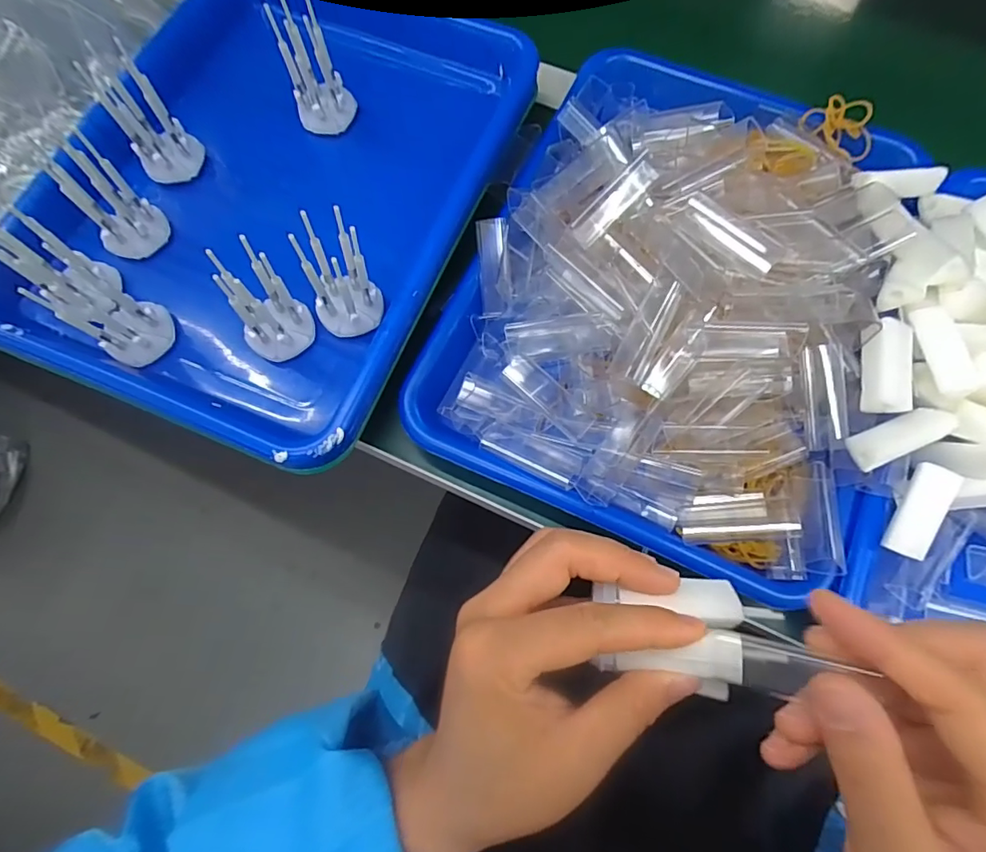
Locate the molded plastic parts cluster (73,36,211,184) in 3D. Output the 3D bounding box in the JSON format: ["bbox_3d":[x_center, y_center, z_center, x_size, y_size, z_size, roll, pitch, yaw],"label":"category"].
[{"bbox_3d":[-0.216,-0.191,0.321,0.038,0.064,0.046,-38,75,-12],"label":"molded plastic parts cluster"}]

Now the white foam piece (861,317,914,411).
[{"bbox_3d":[0.197,-0.028,0.259,0.017,0.017,0.045,11,71,4],"label":"white foam piece"}]

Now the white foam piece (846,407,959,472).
[{"bbox_3d":[0.201,0.005,0.256,0.048,0.010,0.018,-22,72,-7],"label":"white foam piece"}]

